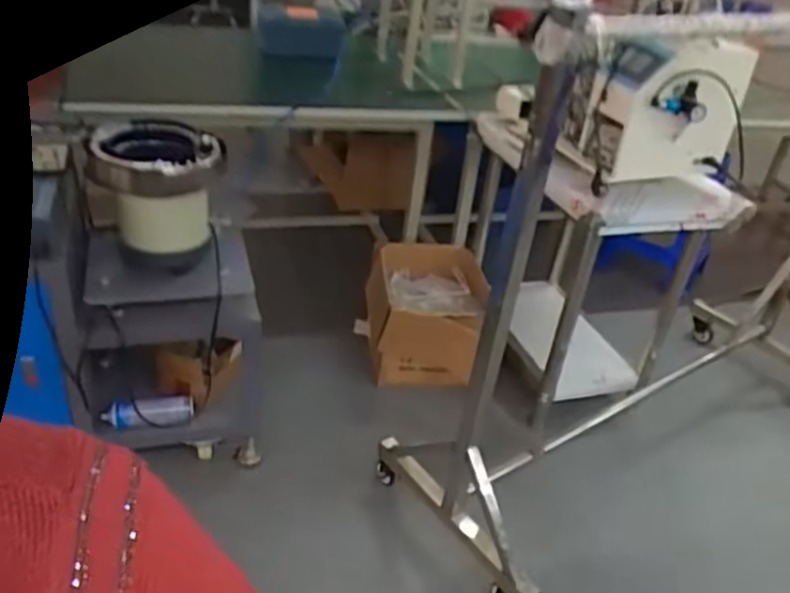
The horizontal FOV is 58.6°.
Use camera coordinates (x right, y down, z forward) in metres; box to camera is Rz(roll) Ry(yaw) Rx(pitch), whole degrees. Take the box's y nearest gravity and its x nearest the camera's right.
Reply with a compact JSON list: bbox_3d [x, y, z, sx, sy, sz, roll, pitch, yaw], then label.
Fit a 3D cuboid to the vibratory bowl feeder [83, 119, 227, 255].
[{"bbox_3d":[-0.545,-0.265,1.630,0.272,0.220,0.315,4,32,-5],"label":"vibratory bowl feeder"}]

